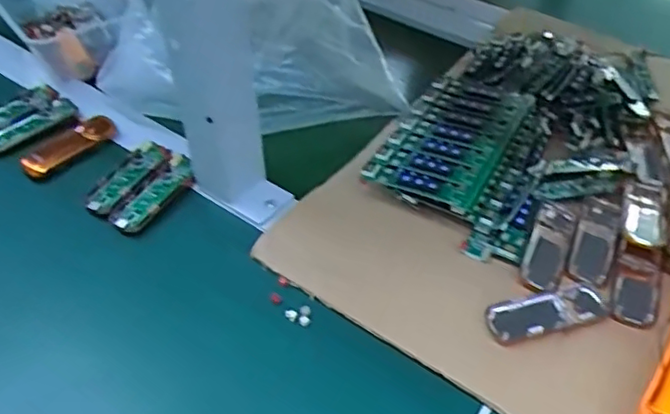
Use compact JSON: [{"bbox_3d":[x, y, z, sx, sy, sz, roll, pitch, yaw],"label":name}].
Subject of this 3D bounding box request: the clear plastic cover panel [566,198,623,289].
[{"bbox_3d":[0.191,0.024,0.461,0.028,0.005,0.086,20,49,18],"label":"clear plastic cover panel"}]

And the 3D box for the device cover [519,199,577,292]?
[{"bbox_3d":[0.154,0.026,0.452,0.026,0.006,0.085,19,48,18],"label":"device cover"}]

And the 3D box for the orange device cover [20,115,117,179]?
[{"bbox_3d":[-0.226,-0.051,0.536,0.035,0.016,0.082,33,54,28],"label":"orange device cover"}]

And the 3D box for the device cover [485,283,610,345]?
[{"bbox_3d":[0.140,0.067,0.414,0.083,0.005,0.029,-12,47,-11],"label":"device cover"}]

